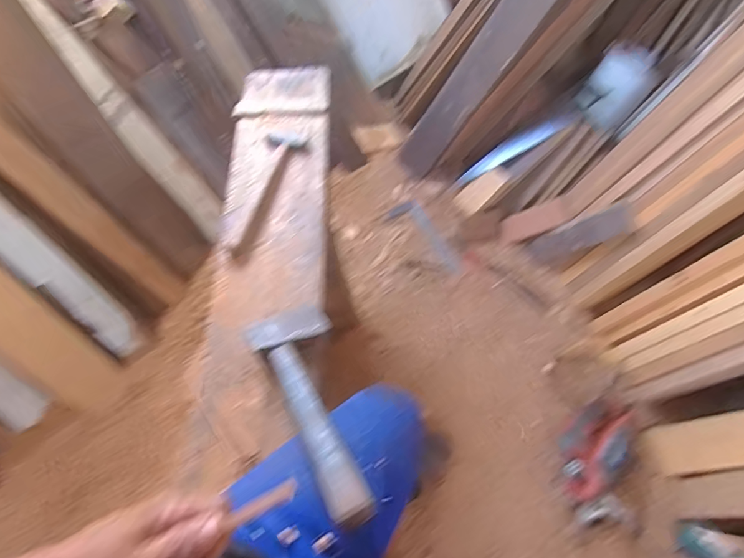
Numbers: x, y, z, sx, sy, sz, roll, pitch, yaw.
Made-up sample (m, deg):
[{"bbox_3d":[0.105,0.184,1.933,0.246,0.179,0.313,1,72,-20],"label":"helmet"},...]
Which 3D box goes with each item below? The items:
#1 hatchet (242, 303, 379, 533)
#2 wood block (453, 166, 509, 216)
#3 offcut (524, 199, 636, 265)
[{"bbox_3d":[-0.076,0.153,0.599,0.113,0.029,0.334,-21,41,-11],"label":"hatchet"},{"bbox_3d":[0.361,-0.291,1.510,0.186,0.024,0.082,-40,66,15],"label":"wood block"},{"bbox_3d":[0.591,-0.122,1.322,0.017,0.329,0.082,-11,79,-33],"label":"offcut"}]

